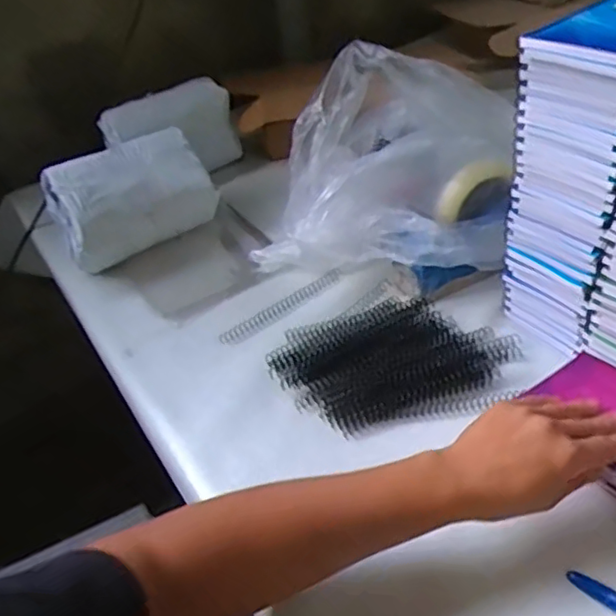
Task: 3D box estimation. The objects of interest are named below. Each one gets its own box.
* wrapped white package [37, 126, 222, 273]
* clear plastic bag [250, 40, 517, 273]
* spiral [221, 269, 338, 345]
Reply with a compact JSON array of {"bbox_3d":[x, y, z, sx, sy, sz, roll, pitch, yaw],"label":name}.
[{"bbox_3d":[-0.211,-0.135,0.752,0.184,0.109,0.066,-29,44,-21],"label":"wrapped white package"},{"bbox_3d":[0.099,-0.160,0.702,0.277,0.169,0.253,10,44,23],"label":"clear plastic bag"},{"bbox_3d":[-0.029,-0.004,0.690,0.157,0.009,0.015,-30,44,-21],"label":"spiral"}]

